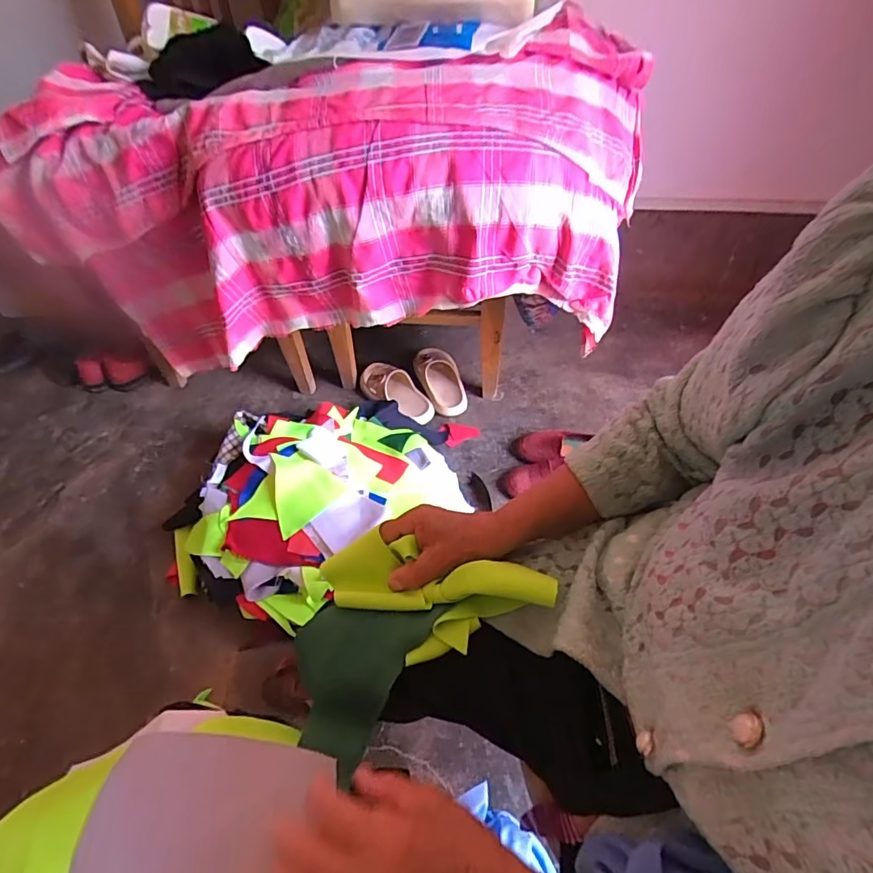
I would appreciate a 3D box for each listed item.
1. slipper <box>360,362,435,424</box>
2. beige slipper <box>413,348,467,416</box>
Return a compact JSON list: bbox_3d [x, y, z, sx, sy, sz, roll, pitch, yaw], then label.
[{"bbox_3d":[-0.097,-0.109,1.174,0.219,0.063,0.091,36,61,27],"label":"slipper"},{"bbox_3d":[0.007,-0.142,1.196,0.102,0.064,0.207,-15,52,-9],"label":"beige slipper"}]

